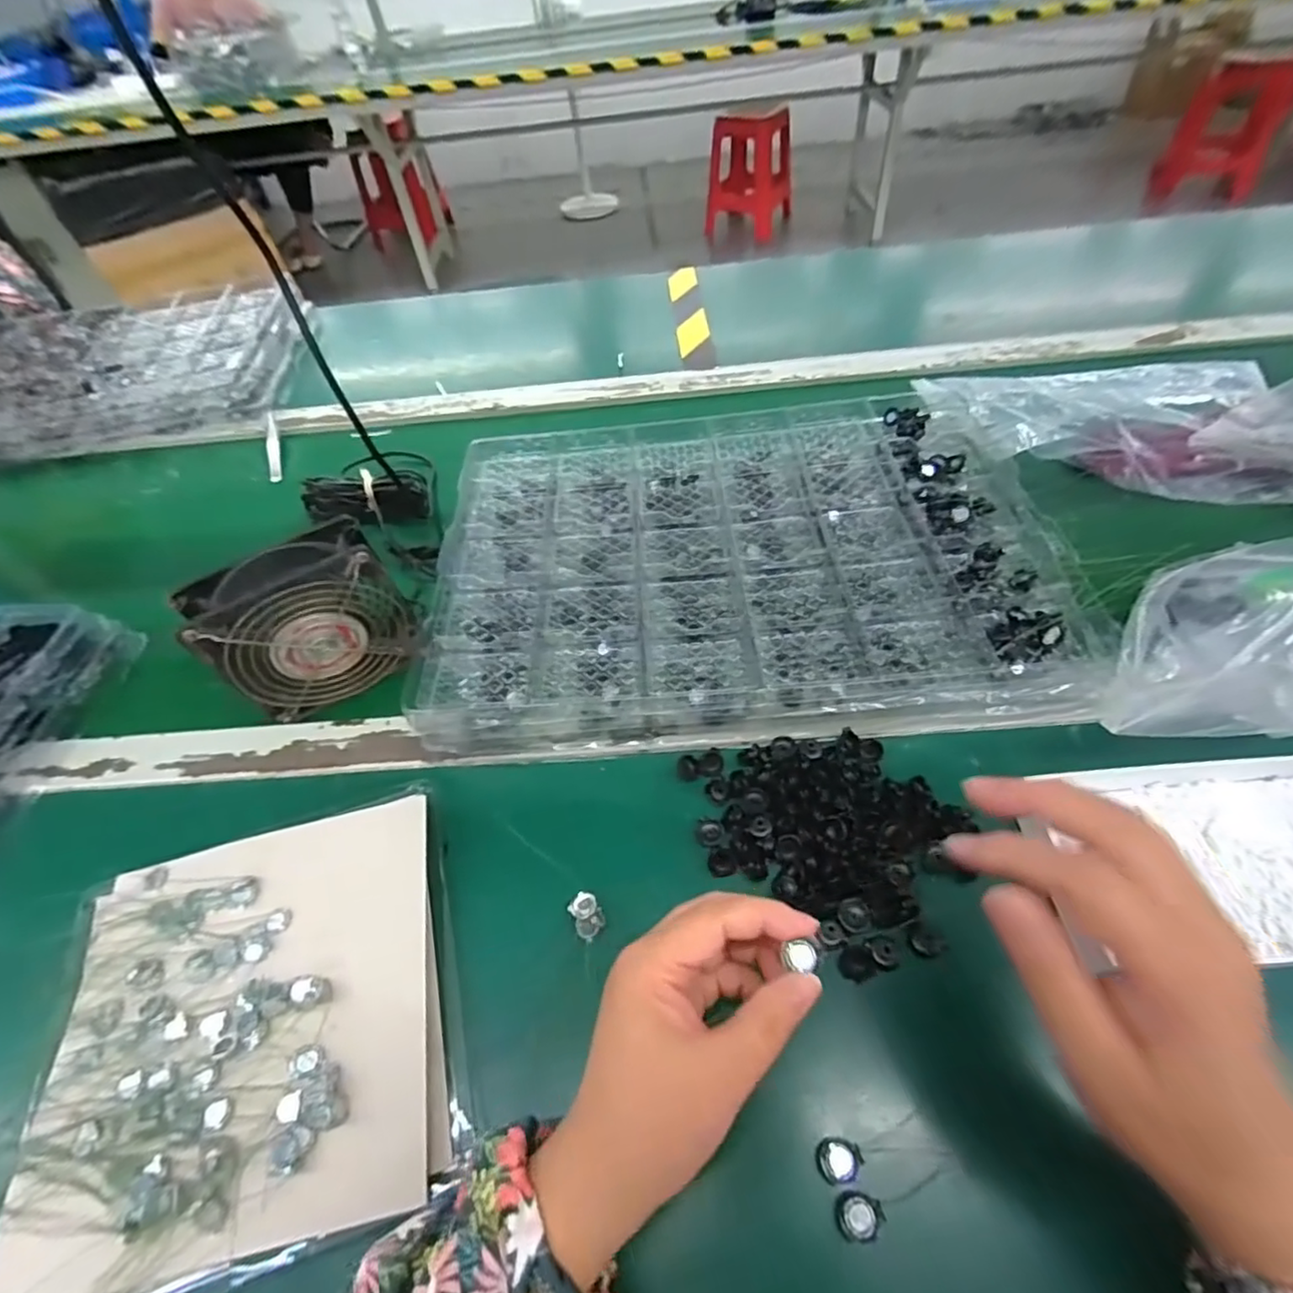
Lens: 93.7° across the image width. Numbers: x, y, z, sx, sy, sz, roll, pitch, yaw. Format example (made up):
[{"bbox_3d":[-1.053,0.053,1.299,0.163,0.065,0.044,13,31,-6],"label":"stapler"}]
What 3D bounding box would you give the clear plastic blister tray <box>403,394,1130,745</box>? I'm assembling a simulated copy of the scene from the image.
[{"bbox_3d":[0.060,-0.074,0.466,0.419,0.049,0.299,-3,51,3],"label":"clear plastic blister tray"}]

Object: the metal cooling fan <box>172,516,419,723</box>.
[{"bbox_3d":[-0.227,-0.016,0.413,0.116,0.104,0.045,-29,55,-15],"label":"metal cooling fan"}]

